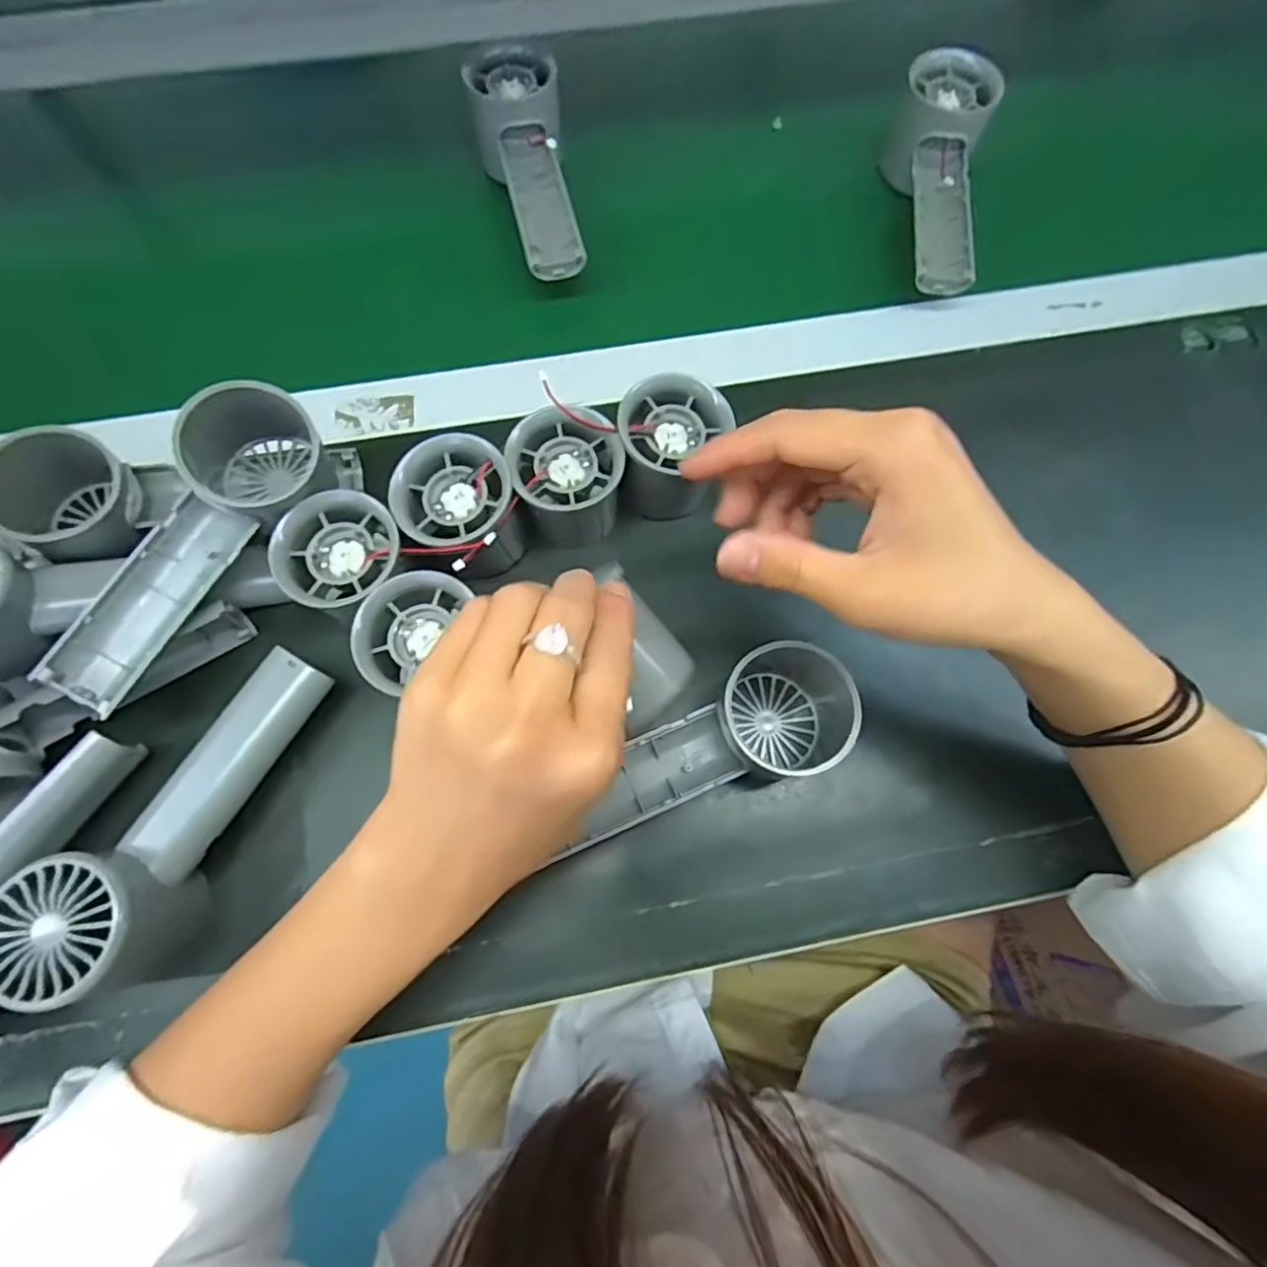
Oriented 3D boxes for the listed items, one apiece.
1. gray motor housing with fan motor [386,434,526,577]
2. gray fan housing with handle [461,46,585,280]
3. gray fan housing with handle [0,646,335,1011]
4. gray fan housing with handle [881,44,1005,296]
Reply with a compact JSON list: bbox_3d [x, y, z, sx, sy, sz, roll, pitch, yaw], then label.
[{"bbox_3d":[-0.083,-0.058,0.306,0.052,0.051,0.054,0,73,0],"label":"gray motor housing with fan motor"},{"bbox_3d":[-0.061,-0.283,0.380,0.053,0.039,0.142,-14,74,-4],"label":"gray fan housing with handle"},{"bbox_3d":[-0.196,0.075,0.272,0.049,0.053,0.150,25,75,7],"label":"gray fan housing with handle"},{"bbox_3d":[0.187,-0.280,0.386,0.054,0.051,0.147,12,73,3],"label":"gray fan housing with handle"}]

